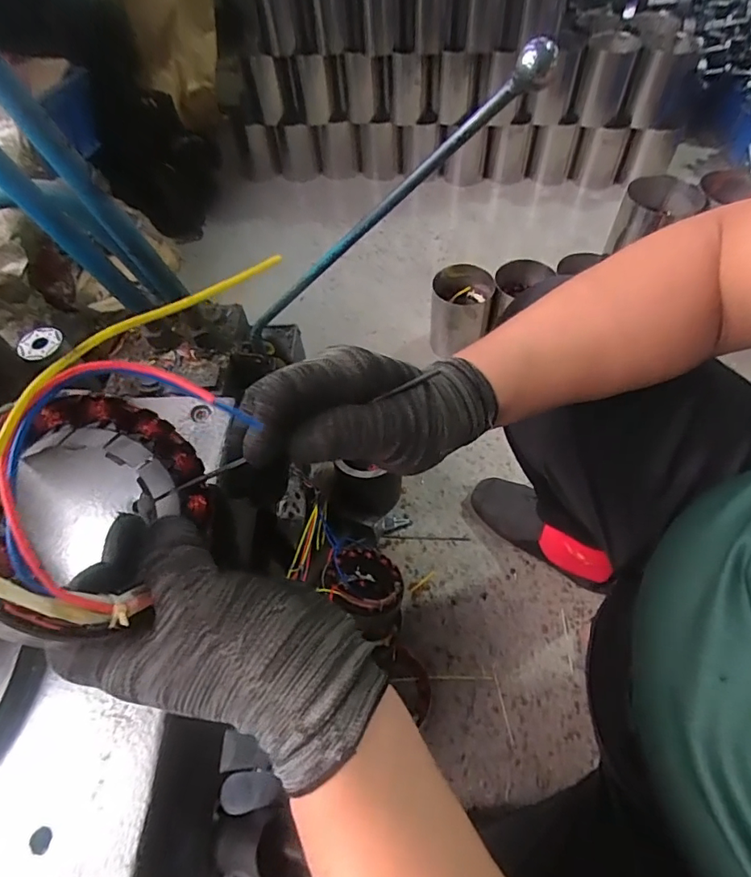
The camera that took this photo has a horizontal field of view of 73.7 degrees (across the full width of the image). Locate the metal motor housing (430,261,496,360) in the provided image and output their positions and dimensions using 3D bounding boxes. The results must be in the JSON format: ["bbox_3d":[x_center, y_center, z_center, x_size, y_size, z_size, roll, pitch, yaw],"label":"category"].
[{"bbox_3d":[0.177,-0.258,1.050,0.119,0.151,0.117,6,58,8],"label":"metal motor housing"}]

